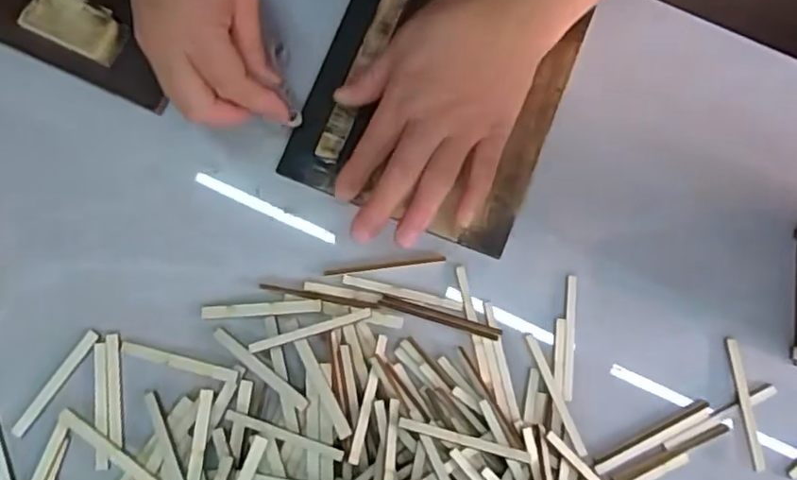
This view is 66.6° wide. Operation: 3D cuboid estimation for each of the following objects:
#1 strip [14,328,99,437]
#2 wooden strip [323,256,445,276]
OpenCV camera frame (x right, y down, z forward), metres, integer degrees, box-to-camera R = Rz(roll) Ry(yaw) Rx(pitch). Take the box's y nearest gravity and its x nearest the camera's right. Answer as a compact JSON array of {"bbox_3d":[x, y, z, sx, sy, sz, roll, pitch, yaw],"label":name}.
[{"bbox_3d":[-0.222,0.092,0.391,0.008,0.004,0.078,36,82,7],"label":"strip"},{"bbox_3d":[-0.009,0.017,0.399,0.079,0.004,0.004,-7,80,0],"label":"wooden strip"}]

